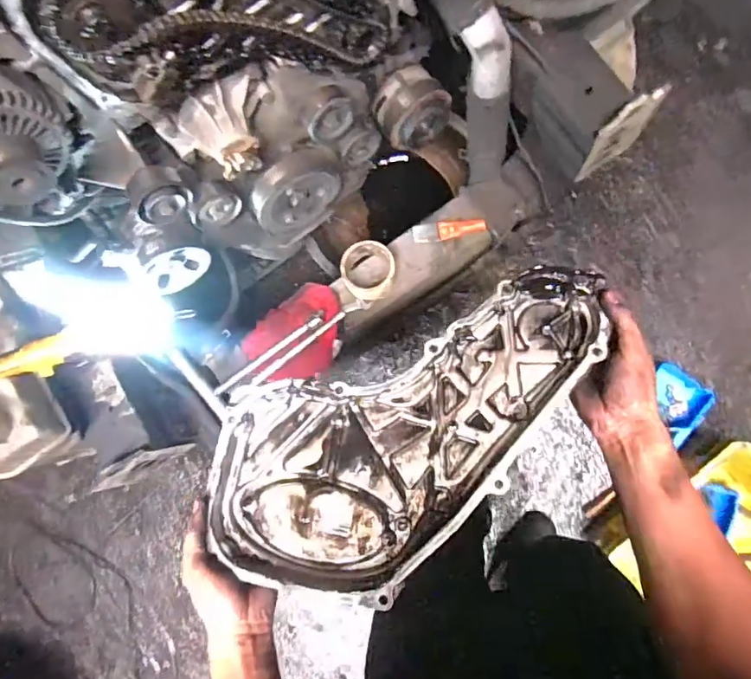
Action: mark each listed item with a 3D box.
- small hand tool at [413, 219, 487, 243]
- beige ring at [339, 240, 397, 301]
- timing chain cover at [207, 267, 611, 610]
[{"bbox_3d":[0.130,-0.191,0.898,0.124,0.016,0.046,-11,61,9],"label":"small hand tool"},{"bbox_3d":[-0.013,-0.122,0.880,0.092,0.034,0.103,-9,84,5],"label":"beige ring"},{"bbox_3d":[0.035,0.088,0.512,0.438,0.056,0.216,-33,82,2],"label":"timing chain cover"}]

